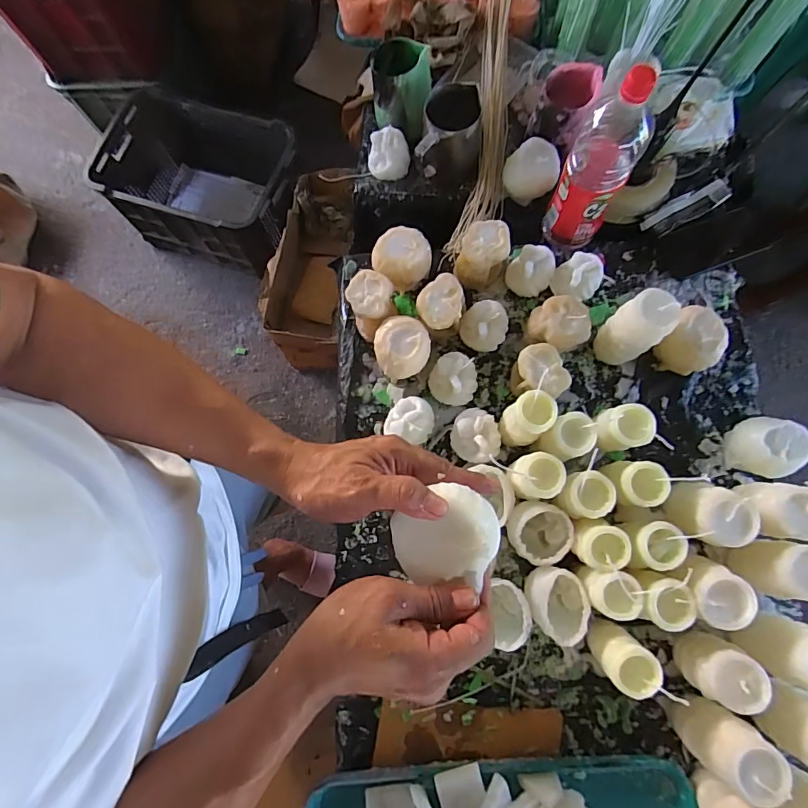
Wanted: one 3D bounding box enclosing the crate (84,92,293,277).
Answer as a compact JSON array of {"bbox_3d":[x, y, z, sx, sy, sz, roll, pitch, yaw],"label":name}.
[{"bbox_3d":[-0.608,-0.657,1.437,0.630,0.318,0.360,19,77,6],"label":"crate"}]

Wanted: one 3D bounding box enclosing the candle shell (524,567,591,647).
[{"bbox_3d":[0.182,0.239,0.558,0.064,0.060,0.082,-34,78,-7],"label":"candle shell"}]

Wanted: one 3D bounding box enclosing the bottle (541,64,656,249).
[{"bbox_3d":[0.250,-0.307,0.595,0.076,0.241,0.086,26,78,8],"label":"bottle"}]

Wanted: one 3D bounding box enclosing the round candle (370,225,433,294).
[{"bbox_3d":[-0.004,-0.209,0.666,0.085,0.068,0.071,-26,77,-5],"label":"round candle"}]

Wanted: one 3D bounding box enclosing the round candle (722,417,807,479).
[{"bbox_3d":[0.464,0.054,0.601,0.078,0.072,0.068,29,79,8],"label":"round candle"}]

